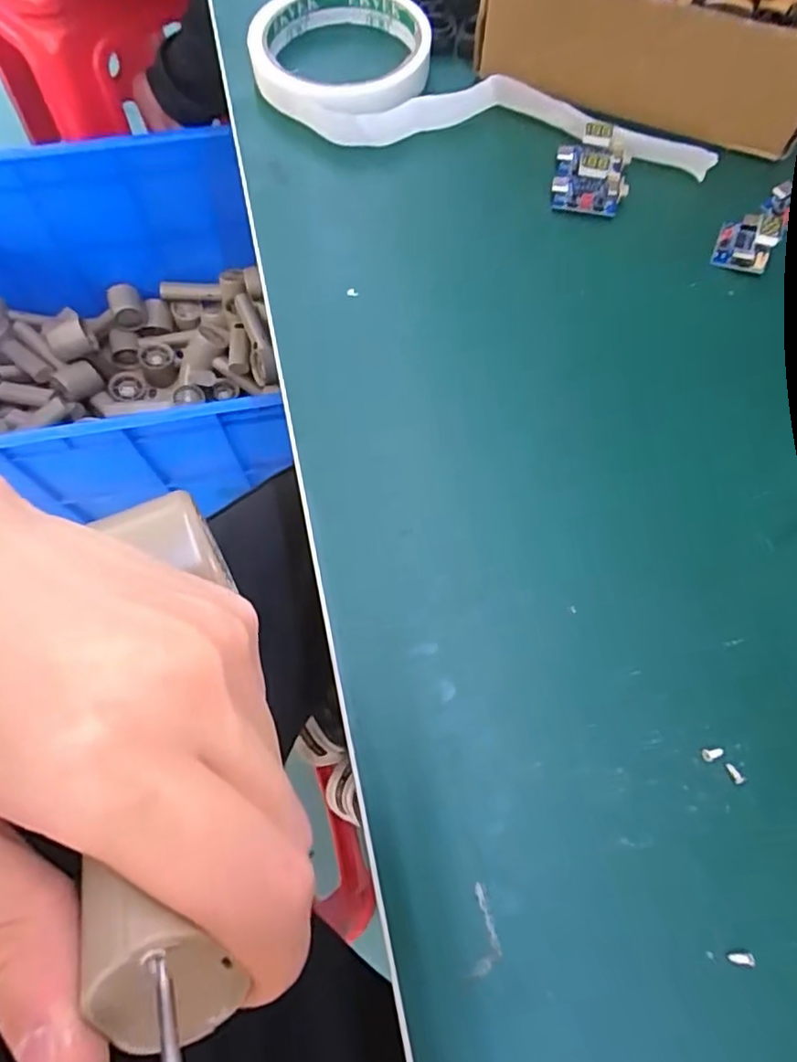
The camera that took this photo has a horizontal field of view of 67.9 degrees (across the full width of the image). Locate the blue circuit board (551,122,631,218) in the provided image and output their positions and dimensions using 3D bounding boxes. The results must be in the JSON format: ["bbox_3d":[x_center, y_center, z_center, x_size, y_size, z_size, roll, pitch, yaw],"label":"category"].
[{"bbox_3d":[0.090,-0.167,0.274,0.033,0.015,0.039,11,69,3],"label":"blue circuit board"}]

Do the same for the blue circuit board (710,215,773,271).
[{"bbox_3d":[0.154,-0.128,0.262,0.022,0.008,0.027,21,70,7],"label":"blue circuit board"}]

